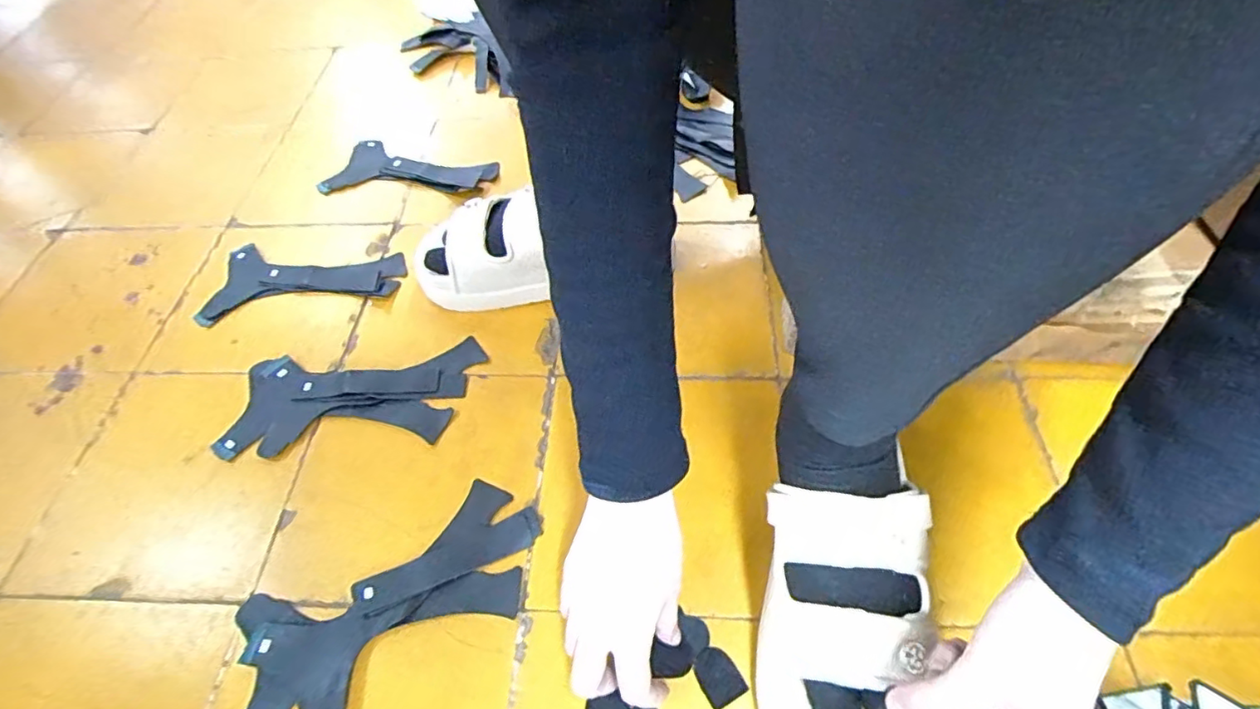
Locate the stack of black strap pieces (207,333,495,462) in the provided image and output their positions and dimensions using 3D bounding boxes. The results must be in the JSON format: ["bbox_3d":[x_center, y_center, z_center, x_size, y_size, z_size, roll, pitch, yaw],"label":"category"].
[{"bbox_3d":[-0.247,0.036,0.530,0.209,0.008,0.107,-3,54,2],"label":"stack of black strap pieces"}]

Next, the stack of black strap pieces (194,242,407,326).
[{"bbox_3d":[-0.344,-0.087,0.623,0.204,0.014,0.093,-9,54,-3],"label":"stack of black strap pieces"}]

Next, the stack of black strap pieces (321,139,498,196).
[{"bbox_3d":[-0.262,-0.216,0.714,0.190,0.025,0.102,9,55,10],"label":"stack of black strap pieces"}]

